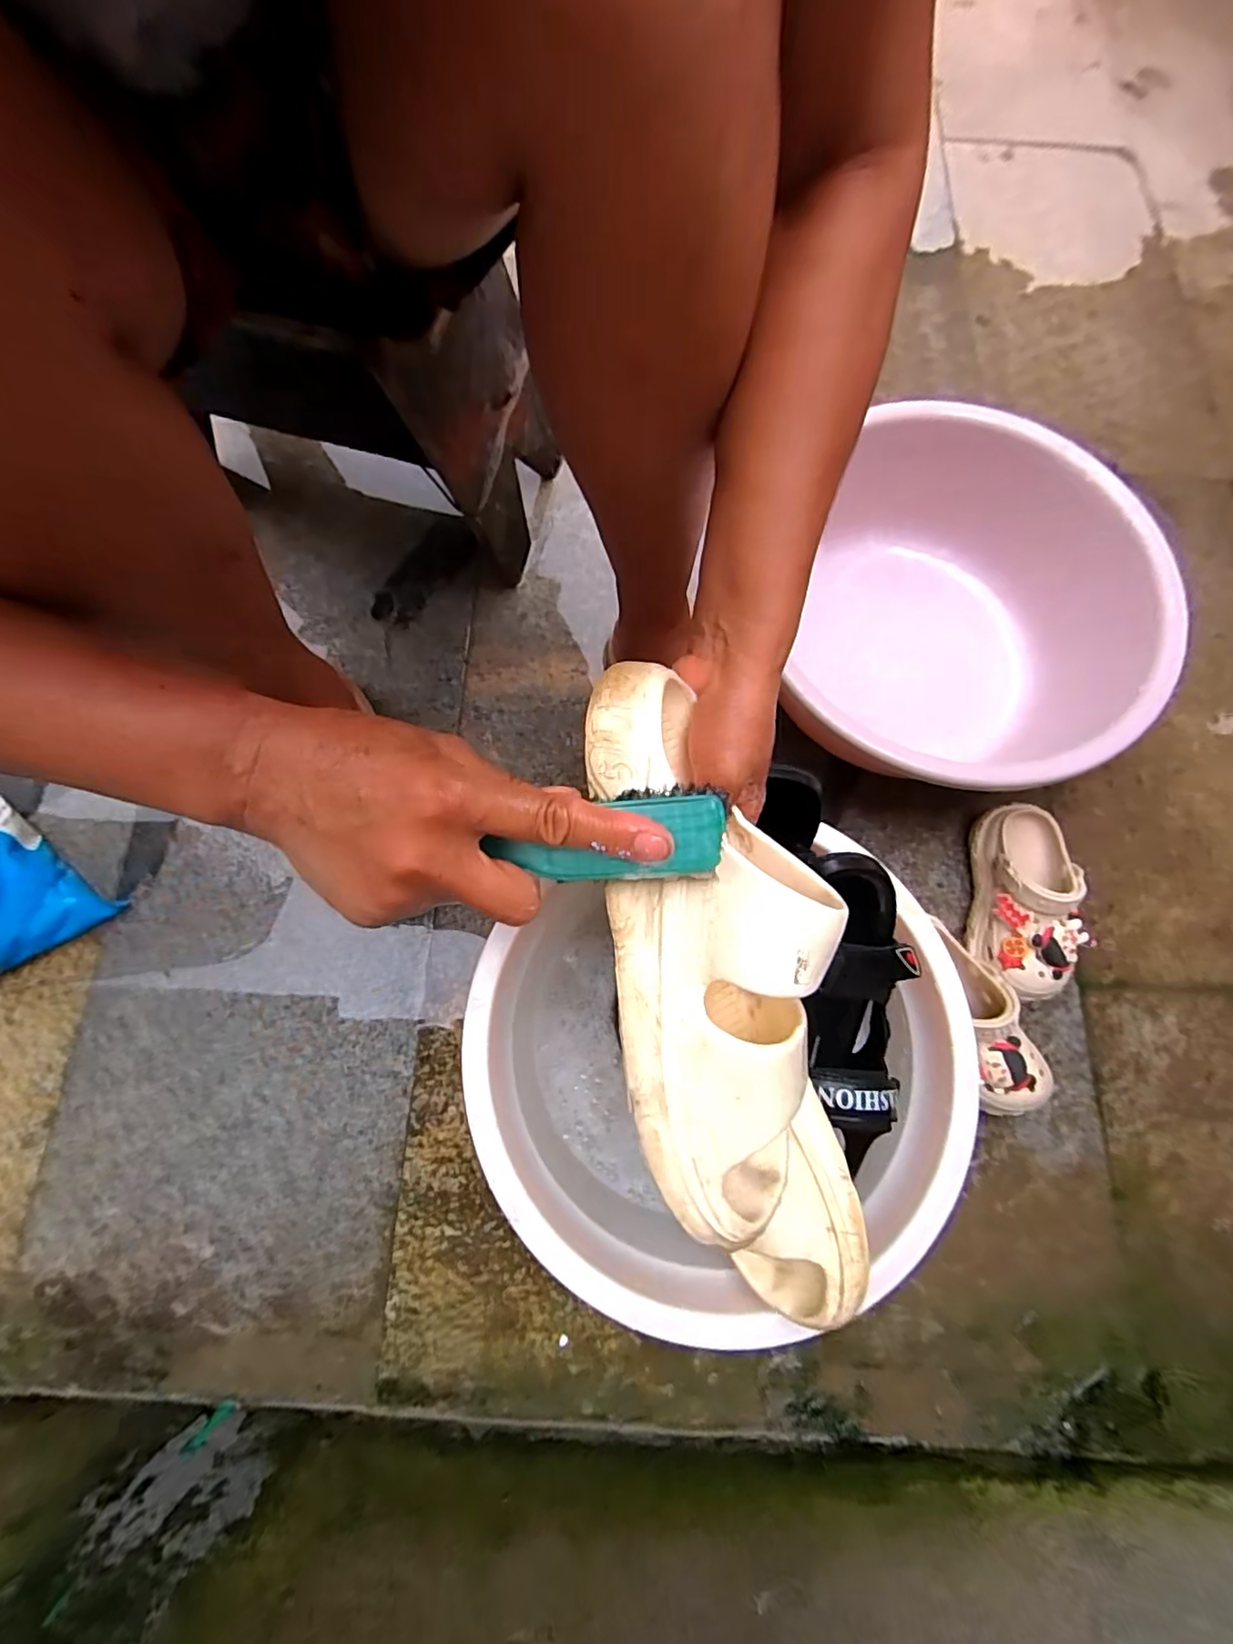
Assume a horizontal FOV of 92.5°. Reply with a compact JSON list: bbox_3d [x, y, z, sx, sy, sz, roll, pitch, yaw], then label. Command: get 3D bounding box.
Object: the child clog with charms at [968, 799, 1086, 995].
[{"bbox_3d":[0.367,0.065,0.530,0.077,0.076,0.175,16,74,3],"label":"child clog with charms"}]

